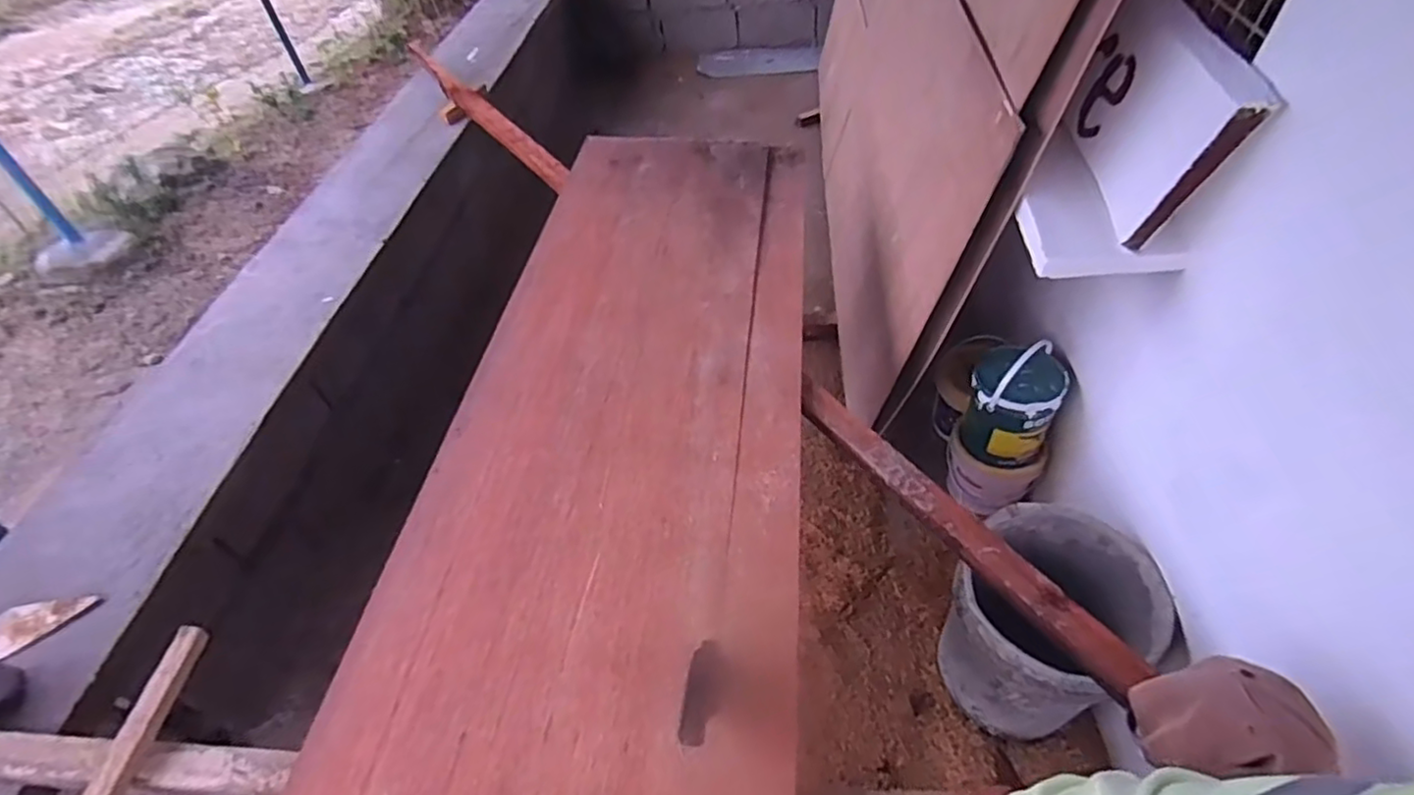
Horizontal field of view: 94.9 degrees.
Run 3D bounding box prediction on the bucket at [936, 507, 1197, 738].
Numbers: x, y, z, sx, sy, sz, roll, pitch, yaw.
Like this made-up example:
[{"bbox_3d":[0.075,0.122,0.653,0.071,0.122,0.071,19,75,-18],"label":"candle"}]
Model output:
[{"bbox_3d":[0.591,0.403,1.132,0.300,0.382,0.290,-3,49,3],"label":"bucket"}]

